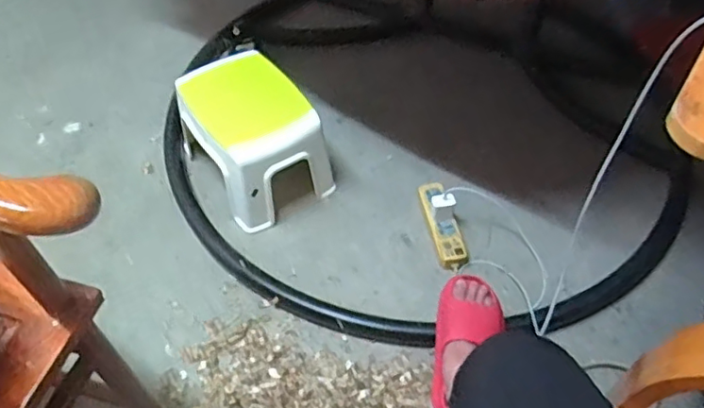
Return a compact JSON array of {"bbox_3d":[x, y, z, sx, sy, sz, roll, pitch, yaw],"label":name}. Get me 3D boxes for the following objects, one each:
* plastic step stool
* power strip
[{"bbox_3d":[-0.212,-0.132,1.203,0.231,0.213,0.296,-33,58,-23],"label":"plastic step stool"},{"bbox_3d":[0.182,0.037,1.181,0.060,0.033,0.208,-11,52,-8],"label":"power strip"}]

